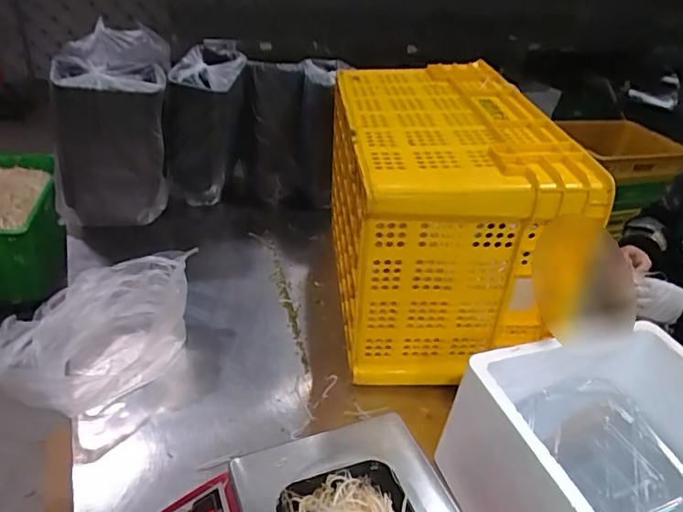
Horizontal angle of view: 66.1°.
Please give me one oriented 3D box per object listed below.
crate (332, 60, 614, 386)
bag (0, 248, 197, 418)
[{"bbox_3d":[0.155,-0.096,0.953,0.319,0.350,0.540,3,33,-7],"label":"crate"},{"bbox_3d":[-0.364,0.110,0.812,0.200,0.116,0.301,24,37,25],"label":"bag"}]

